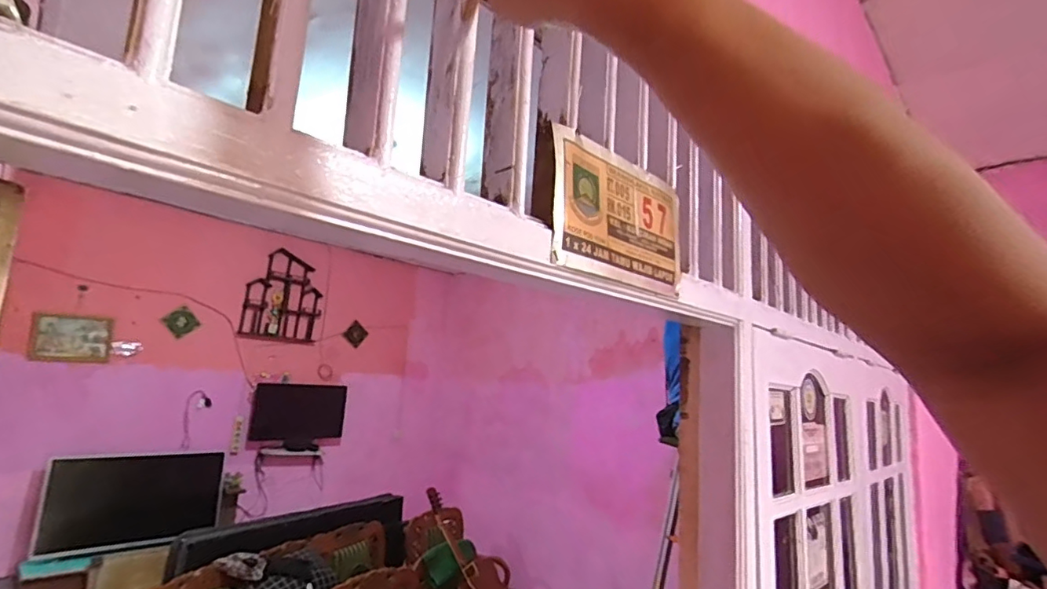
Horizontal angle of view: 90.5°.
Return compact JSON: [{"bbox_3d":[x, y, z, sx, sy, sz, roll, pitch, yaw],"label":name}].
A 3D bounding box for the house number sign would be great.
[{"bbox_3d":[0.112,-0.081,0.564,0.233,0.139,0.007,11,-15,-44],"label":"house number sign"}]

